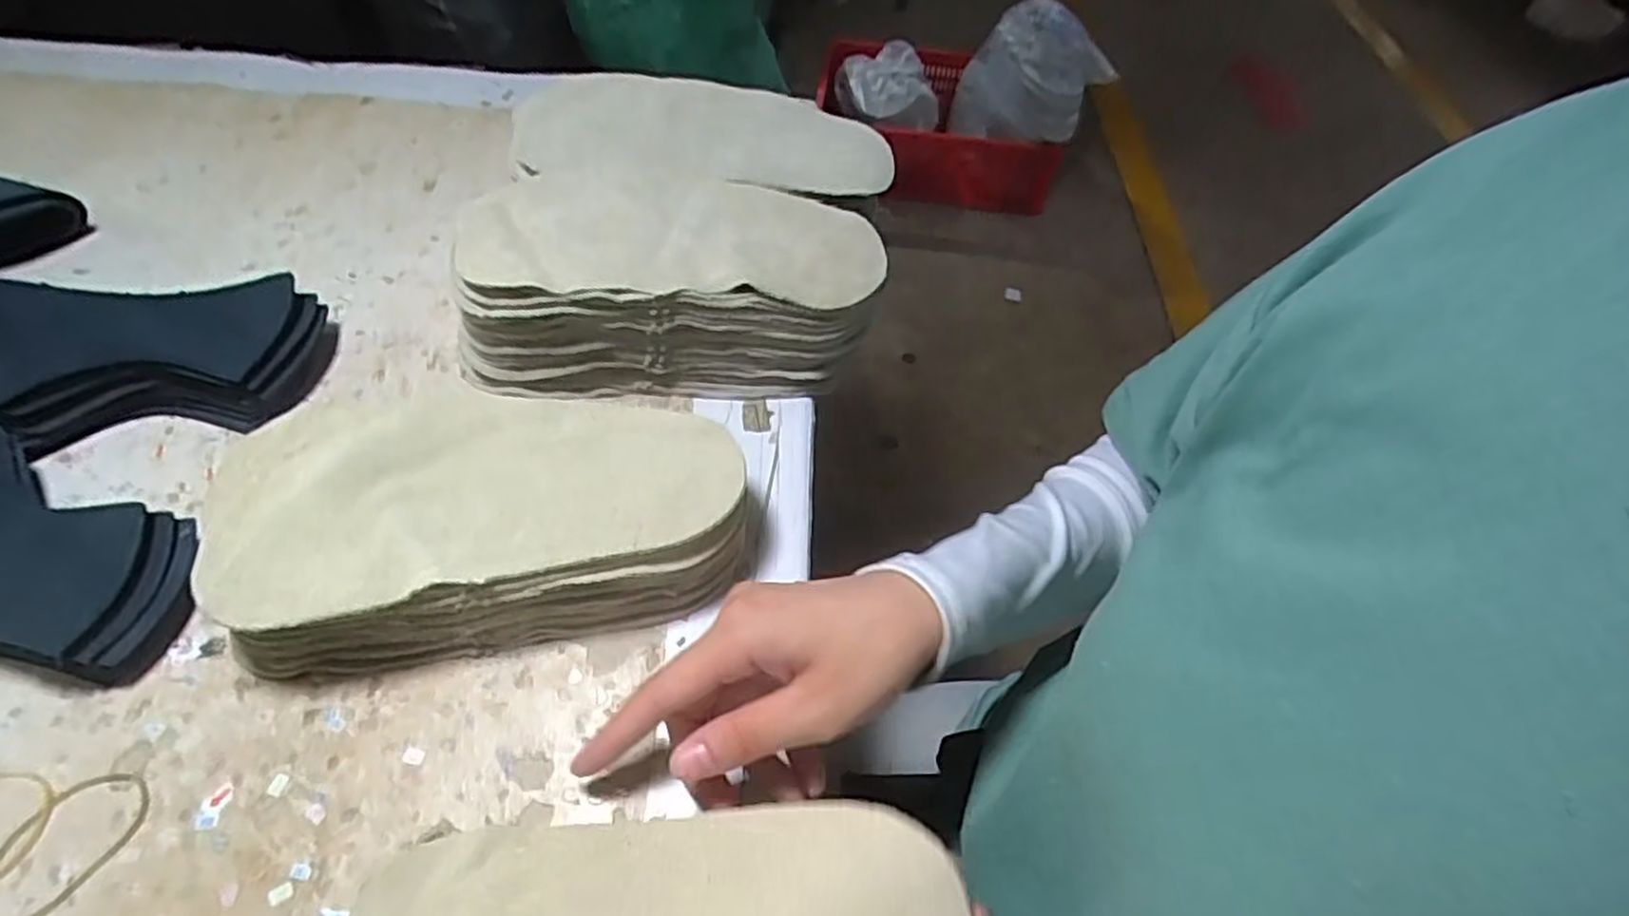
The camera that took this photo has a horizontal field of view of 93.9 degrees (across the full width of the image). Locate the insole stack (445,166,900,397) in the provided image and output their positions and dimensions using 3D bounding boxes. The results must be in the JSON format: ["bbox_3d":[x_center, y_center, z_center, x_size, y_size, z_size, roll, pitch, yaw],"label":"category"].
[{"bbox_3d":[-0.075,-0.092,0.411,0.207,0.076,0.095,2,54,-4],"label":"insole stack"}]

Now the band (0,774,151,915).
[{"bbox_3d":[-0.271,0.139,0.273,0.036,0.004,0.056,29,57,15],"label":"band"}]

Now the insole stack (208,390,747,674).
[{"bbox_3d":[-0.138,0.027,0.334,0.206,0.052,0.101,-6,55,-9],"label":"insole stack"}]

